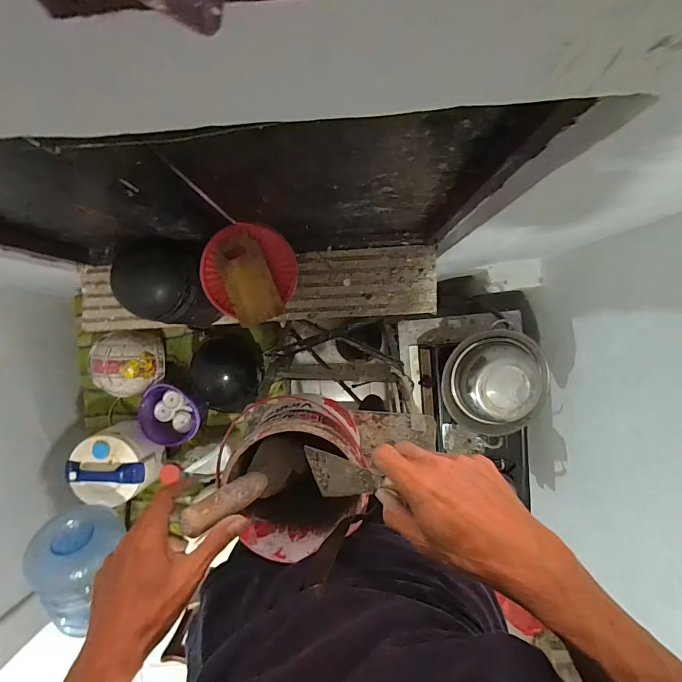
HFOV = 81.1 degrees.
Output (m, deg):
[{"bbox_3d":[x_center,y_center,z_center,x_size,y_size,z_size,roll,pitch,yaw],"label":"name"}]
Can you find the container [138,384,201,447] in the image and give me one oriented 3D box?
[{"bbox_3d":[-0.653,0.283,1.521,0.227,0.122,0.232,0,92,0],"label":"container"}]

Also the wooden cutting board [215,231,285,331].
[{"bbox_3d":[-0.253,-0.167,1.088,0.127,0.021,0.236,-21,92,1],"label":"wooden cutting board"}]

